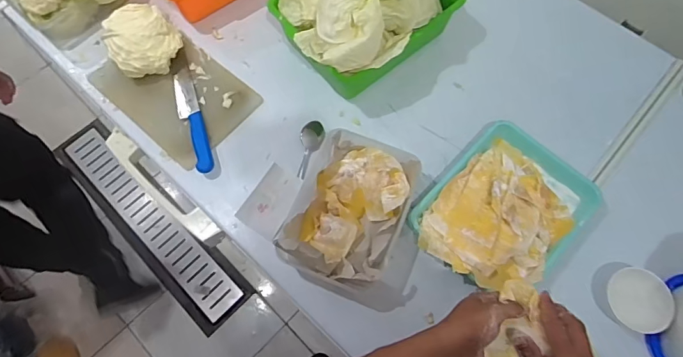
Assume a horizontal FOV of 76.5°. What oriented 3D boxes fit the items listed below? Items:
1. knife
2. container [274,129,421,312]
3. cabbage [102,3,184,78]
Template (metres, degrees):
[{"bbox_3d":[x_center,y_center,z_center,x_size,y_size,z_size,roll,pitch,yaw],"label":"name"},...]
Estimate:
[{"bbox_3d":[-0.271,-0.103,0.785,0.041,0.026,0.208,-19,68,-7],"label":"knife"},{"bbox_3d":[0.029,0.057,0.687,0.205,0.093,0.244,19,69,8],"label":"container"},{"bbox_3d":[-0.373,-0.256,0.818,0.123,0.082,0.120,0,67,0],"label":"cabbage"}]

